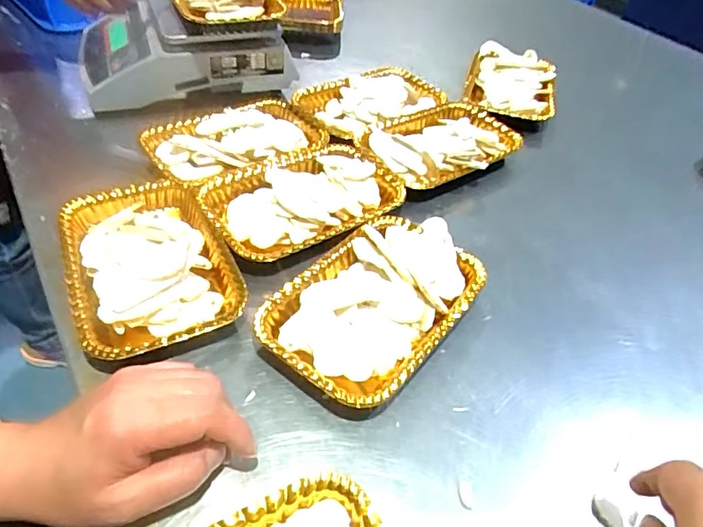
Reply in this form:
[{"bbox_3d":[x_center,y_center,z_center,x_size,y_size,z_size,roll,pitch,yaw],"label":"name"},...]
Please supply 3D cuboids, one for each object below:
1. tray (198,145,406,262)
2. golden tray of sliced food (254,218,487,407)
[{"bbox_3d":[-0.045,-0.062,0.501,0.196,0.033,0.124,-29,57,-28],"label":"tray"},{"bbox_3d":[0.021,0.028,0.409,0.119,0.028,0.188,33,52,22],"label":"golden tray of sliced food"}]

